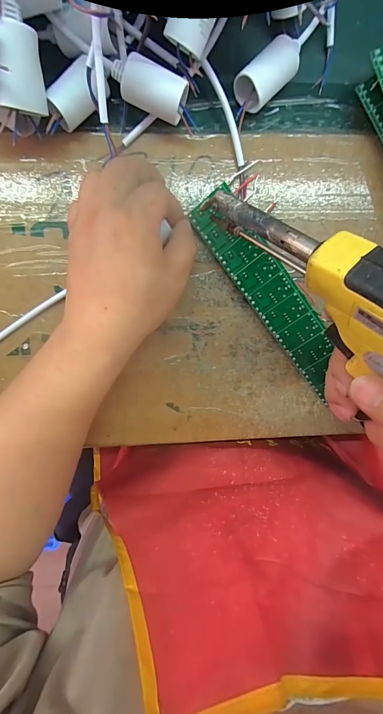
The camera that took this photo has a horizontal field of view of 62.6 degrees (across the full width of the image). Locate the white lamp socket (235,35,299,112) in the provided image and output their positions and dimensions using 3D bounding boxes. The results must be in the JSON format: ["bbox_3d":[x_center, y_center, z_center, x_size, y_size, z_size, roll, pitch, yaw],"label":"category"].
[{"bbox_3d":[0.058,-0.211,0.239,0.048,0.030,0.026,-37,99,3],"label":"white lamp socket"}]

